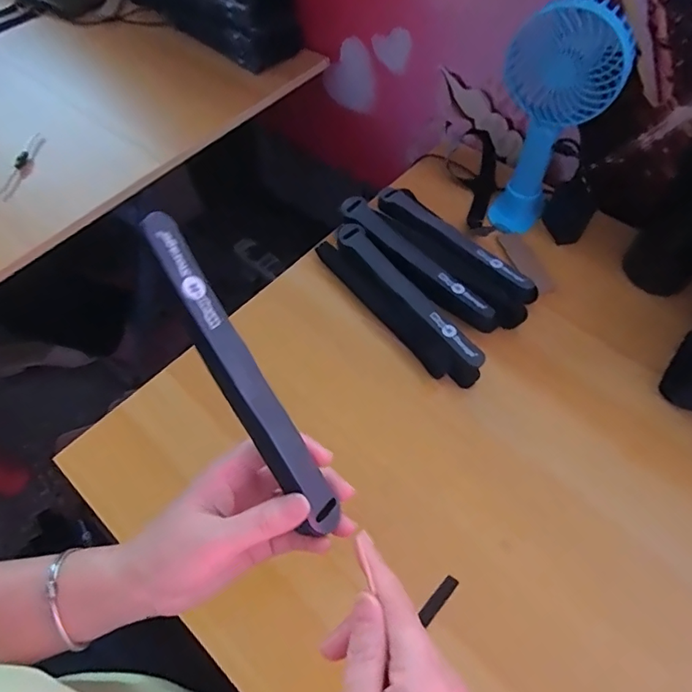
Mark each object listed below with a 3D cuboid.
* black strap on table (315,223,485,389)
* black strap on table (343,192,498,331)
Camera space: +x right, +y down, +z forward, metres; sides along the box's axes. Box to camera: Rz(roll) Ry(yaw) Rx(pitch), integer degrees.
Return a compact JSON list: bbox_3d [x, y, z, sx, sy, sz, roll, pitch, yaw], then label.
[{"bbox_3d":[0.048,-0.044,0.488,0.044,0.045,0.220,-33,63,-17],"label":"black strap on table"},{"bbox_3d":[0.068,-0.084,0.503,0.031,0.020,0.199,-40,70,-13],"label":"black strap on table"}]

